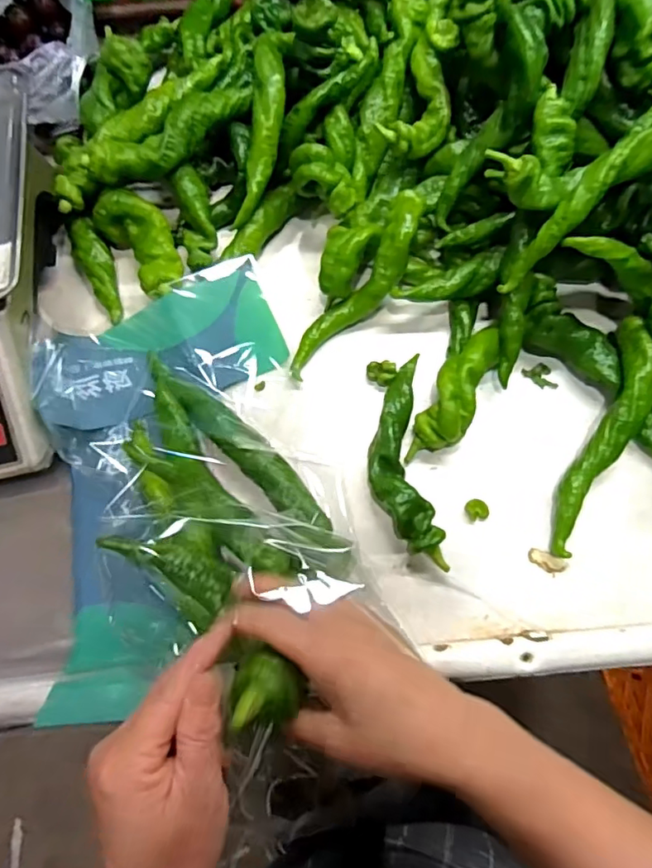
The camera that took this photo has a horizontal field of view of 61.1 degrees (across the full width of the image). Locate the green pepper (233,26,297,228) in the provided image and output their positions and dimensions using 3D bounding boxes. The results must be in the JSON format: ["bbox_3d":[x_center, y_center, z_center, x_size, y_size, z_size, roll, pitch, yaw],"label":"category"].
[{"bbox_3d":[-0.056,-0.275,0.499,0.030,0.028,0.169,11,99,4],"label":"green pepper"}]

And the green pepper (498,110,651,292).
[{"bbox_3d":[0.207,-0.185,0.406,0.197,0.042,0.041,-44,76,20],"label":"green pepper"}]

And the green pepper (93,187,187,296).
[{"bbox_3d":[-0.165,-0.176,0.503,0.052,0.031,0.104,-37,74,-11],"label":"green pepper"}]

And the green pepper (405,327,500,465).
[{"bbox_3d":[0.108,-0.034,0.457,0.040,0.043,0.126,26,72,10],"label":"green pepper"}]

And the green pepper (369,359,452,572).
[{"bbox_3d":[0.060,0.018,0.444,0.050,0.029,0.173,-5,71,-1],"label":"green pepper"}]

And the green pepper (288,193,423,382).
[{"bbox_3d":[0.029,-0.126,0.483,0.044,0.028,0.180,41,101,12],"label":"green pepper"}]

